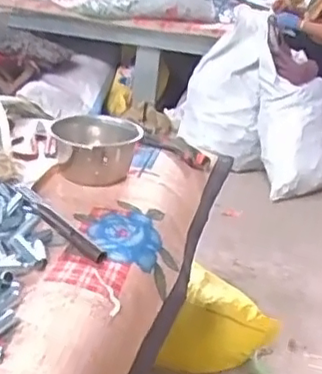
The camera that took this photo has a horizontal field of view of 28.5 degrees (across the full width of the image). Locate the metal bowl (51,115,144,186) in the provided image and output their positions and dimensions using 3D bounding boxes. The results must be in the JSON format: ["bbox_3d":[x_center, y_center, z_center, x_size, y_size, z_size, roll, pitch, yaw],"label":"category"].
[{"bbox_3d":[-0.085,-0.048,0.848,0.108,0.064,0.118,1,22,-14],"label":"metal bowl"}]

